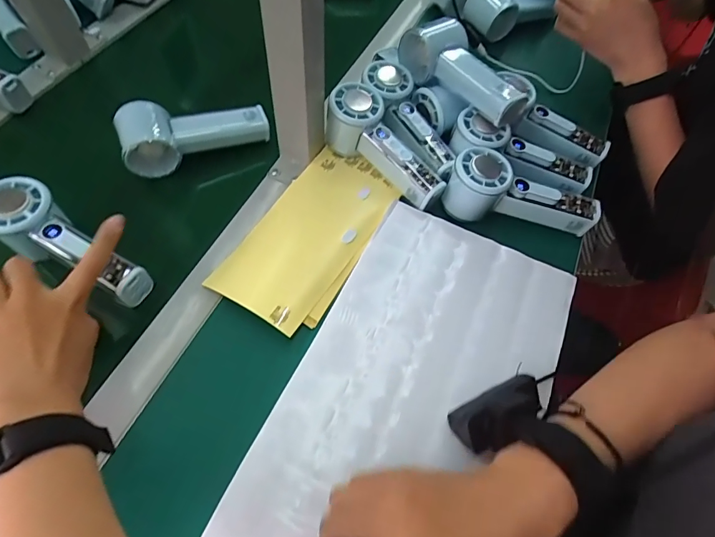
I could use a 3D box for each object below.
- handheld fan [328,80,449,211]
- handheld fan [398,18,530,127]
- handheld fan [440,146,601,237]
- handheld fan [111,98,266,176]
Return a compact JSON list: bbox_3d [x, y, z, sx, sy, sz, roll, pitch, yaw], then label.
[{"bbox_3d":[0.030,-0.127,0.452,0.152,0.056,0.056,45,67,5],"label":"handheld fan"},{"bbox_3d":[0.117,-0.212,0.454,0.151,0.048,0.071,40,63,17],"label":"handheld fan"},{"bbox_3d":[0.168,-0.074,0.436,0.156,0.055,0.058,14,58,-6],"label":"handheld fan"},{"bbox_3d":[-0.174,-0.151,0.451,0.149,0.054,0.055,-14,62,-14],"label":"handheld fan"}]

